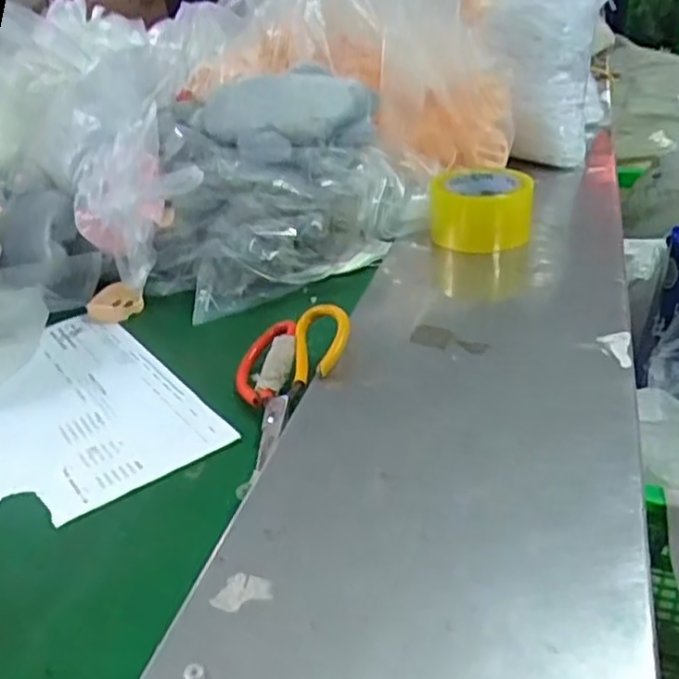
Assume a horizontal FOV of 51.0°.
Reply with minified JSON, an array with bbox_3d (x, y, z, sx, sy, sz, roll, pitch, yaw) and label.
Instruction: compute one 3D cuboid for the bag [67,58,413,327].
[{"bbox_3d":[-0.095,-0.168,0.767,0.298,0.164,0.236,1,31,9],"label":"bag"}]

